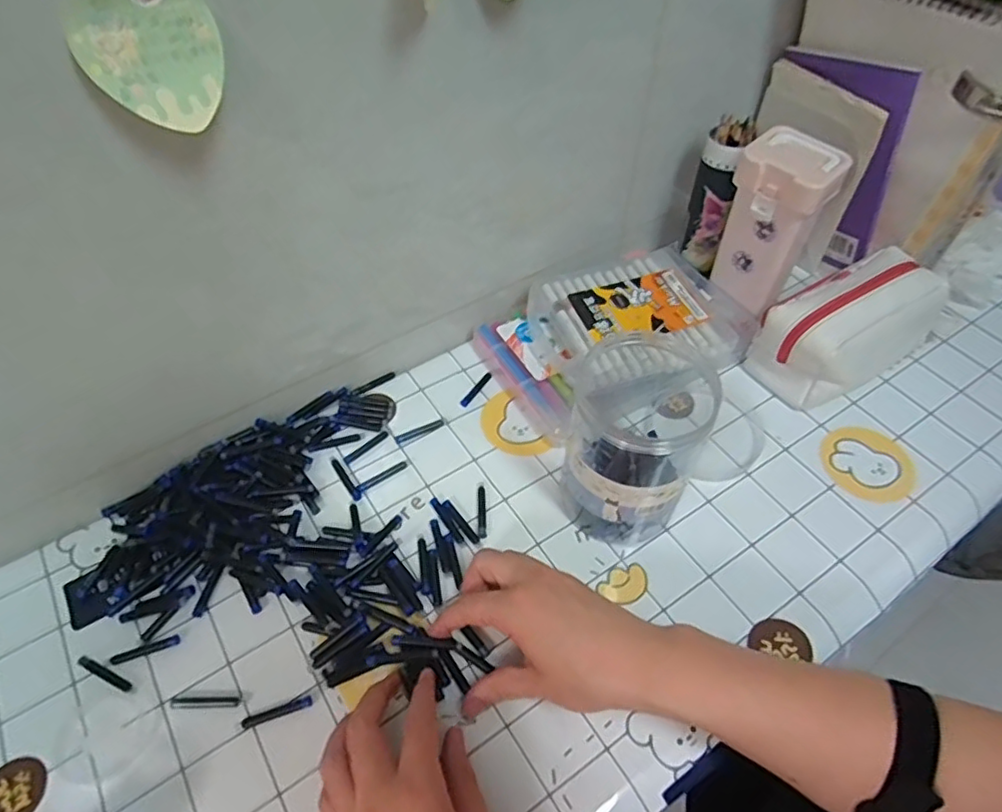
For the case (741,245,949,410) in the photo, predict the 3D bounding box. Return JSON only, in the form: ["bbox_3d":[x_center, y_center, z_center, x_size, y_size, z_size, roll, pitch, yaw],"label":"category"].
[{"bbox_3d":[0.346,-0.081,0.604,0.192,0.091,0.090,-28,57,-22],"label":"case"}]

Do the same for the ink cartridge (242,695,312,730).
[{"bbox_3d":[-0.153,0.209,0.422,0.046,0.004,0.007,-15,53,-13],"label":"ink cartridge"}]

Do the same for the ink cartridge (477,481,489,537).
[{"bbox_3d":[-0.016,0.086,0.520,0.008,0.004,0.053,-2,52,-3],"label":"ink cartridge"}]

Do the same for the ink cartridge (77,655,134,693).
[{"bbox_3d":[-0.282,0.190,0.438,0.047,0.004,0.007,21,54,14],"label":"ink cartridge"}]

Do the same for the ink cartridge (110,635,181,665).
[{"bbox_3d":[-0.257,0.175,0.445,0.046,0.004,0.007,-16,54,-13],"label":"ink cartridge"}]

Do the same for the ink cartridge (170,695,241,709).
[{"bbox_3d":[-0.203,0.202,0.421,0.047,0.004,0.008,1,51,-1],"label":"ink cartridge"}]

